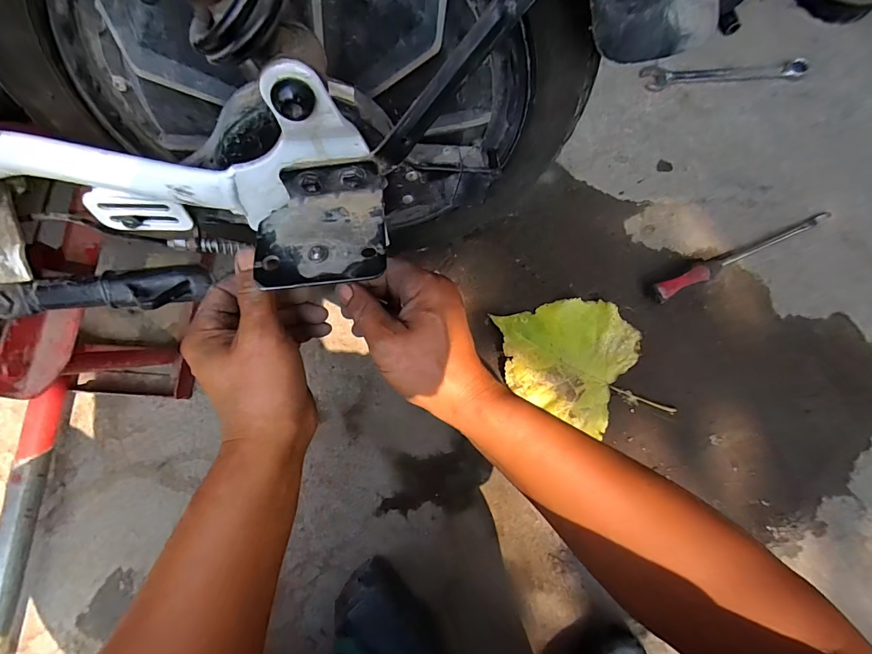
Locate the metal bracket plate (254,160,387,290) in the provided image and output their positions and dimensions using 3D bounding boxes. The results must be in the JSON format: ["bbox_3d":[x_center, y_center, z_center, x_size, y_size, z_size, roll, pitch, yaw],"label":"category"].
[{"bbox_3d":[-0.060,-0.056,0.216,0.065,0.016,0.073,-6,78,-2],"label":"metal bracket plate"}]

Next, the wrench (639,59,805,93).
[{"bbox_3d":[0.437,-0.388,0.631,0.238,0.007,0.036,-2,87,7],"label":"wrench"}]

